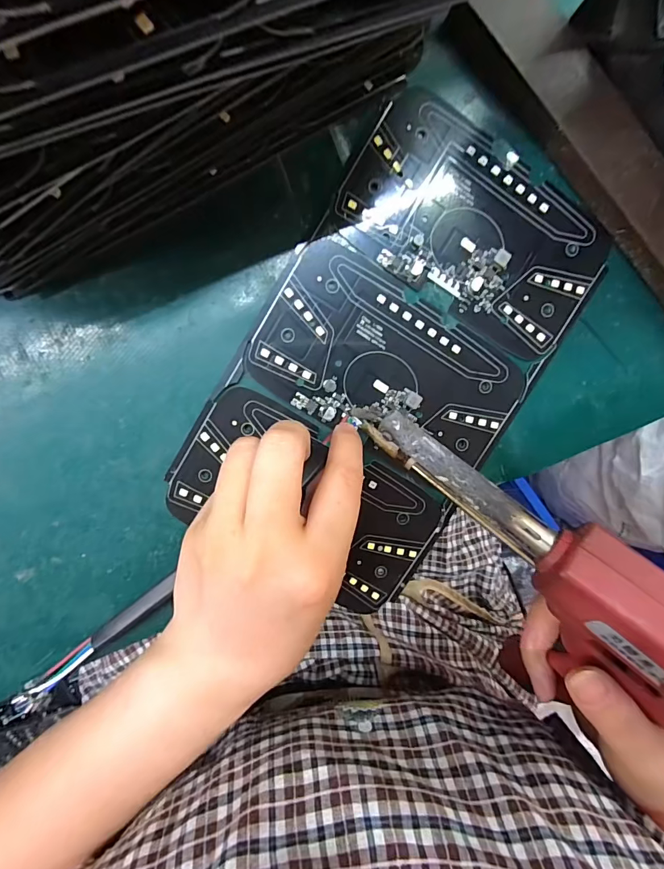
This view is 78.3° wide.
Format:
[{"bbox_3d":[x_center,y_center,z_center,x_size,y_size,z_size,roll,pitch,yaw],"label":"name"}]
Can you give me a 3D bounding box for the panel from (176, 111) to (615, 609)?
[{"bbox_3d":[0.030,-0.034,0.203,0.131,0.004,0.224,31,95,-8],"label":"panel"}]

